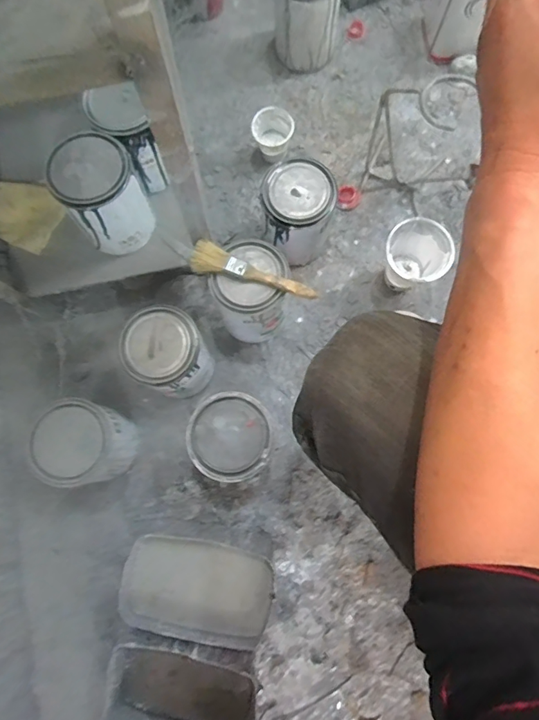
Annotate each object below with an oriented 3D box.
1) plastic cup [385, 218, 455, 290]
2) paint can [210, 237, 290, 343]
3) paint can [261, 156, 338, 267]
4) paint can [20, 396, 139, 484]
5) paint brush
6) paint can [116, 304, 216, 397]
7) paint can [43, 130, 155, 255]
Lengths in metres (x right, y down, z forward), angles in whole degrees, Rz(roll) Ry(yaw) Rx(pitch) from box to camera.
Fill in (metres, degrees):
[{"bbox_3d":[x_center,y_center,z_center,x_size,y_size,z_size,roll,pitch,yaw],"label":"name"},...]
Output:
[{"bbox_3d":[0.214,-0.148,0.679,0.095,0.106,0.088,0,79,1],"label":"plastic cup"},{"bbox_3d":[-0.021,-0.096,0.654,0.103,0.145,0.114,13,80,3],"label":"paint can"},{"bbox_3d":[0.042,-0.216,0.681,0.099,0.140,0.097,0,79,1],"label":"paint can"},{"bbox_3d":[-0.241,0.114,0.611,0.100,0.143,0.104,0,77,1],"label":"paint can"},{"bbox_3d":[-0.023,-0.105,0.576,0.165,0.010,0.042,25,79,6],"label":"paint brush"},{"bbox_3d":[-0.138,-0.005,0.639,0.101,0.140,0.104,0,77,1],"label":"paint can"},{"bbox_3d":[-0.222,-0.221,0.614,0.099,0.129,0.099,0,77,1],"label":"paint can"}]

